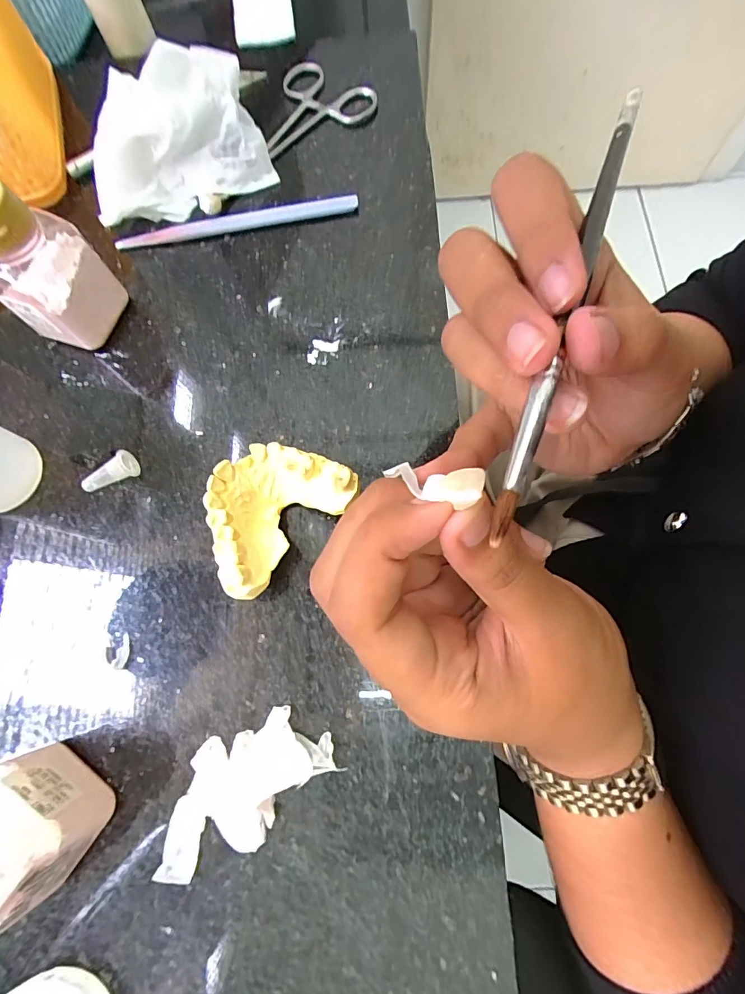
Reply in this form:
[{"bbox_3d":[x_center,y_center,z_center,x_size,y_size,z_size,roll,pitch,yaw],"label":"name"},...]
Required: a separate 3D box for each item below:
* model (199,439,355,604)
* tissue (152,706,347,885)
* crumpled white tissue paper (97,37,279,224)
[{"bbox_3d":[-0.045,0.005,0.194,0.049,0.026,0.067,42,80,12],"label":"model"},{"bbox_3d":[-0.052,0.114,0.172,0.075,0.009,0.039,-28,75,-6],"label":"tissue"},{"bbox_3d":[-0.111,-0.200,0.241,0.095,0.050,0.057,-18,74,-3],"label":"crumpled white tissue paper"}]

